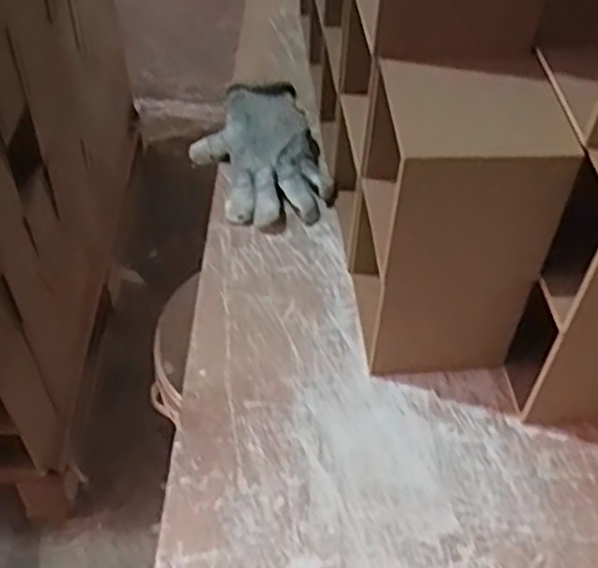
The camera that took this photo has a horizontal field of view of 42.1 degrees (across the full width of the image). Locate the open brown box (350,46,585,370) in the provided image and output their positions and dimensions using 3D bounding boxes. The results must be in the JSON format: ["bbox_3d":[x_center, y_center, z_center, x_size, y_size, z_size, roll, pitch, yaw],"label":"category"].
[{"bbox_3d":[0.107,-0.042,0.567,0.109,0.224,0.111,-3,47,-4],"label":"open brown box"}]

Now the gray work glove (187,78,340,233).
[{"bbox_3d":[-0.039,-0.128,0.762,0.120,0.046,0.182,-11,48,-11],"label":"gray work glove"}]

